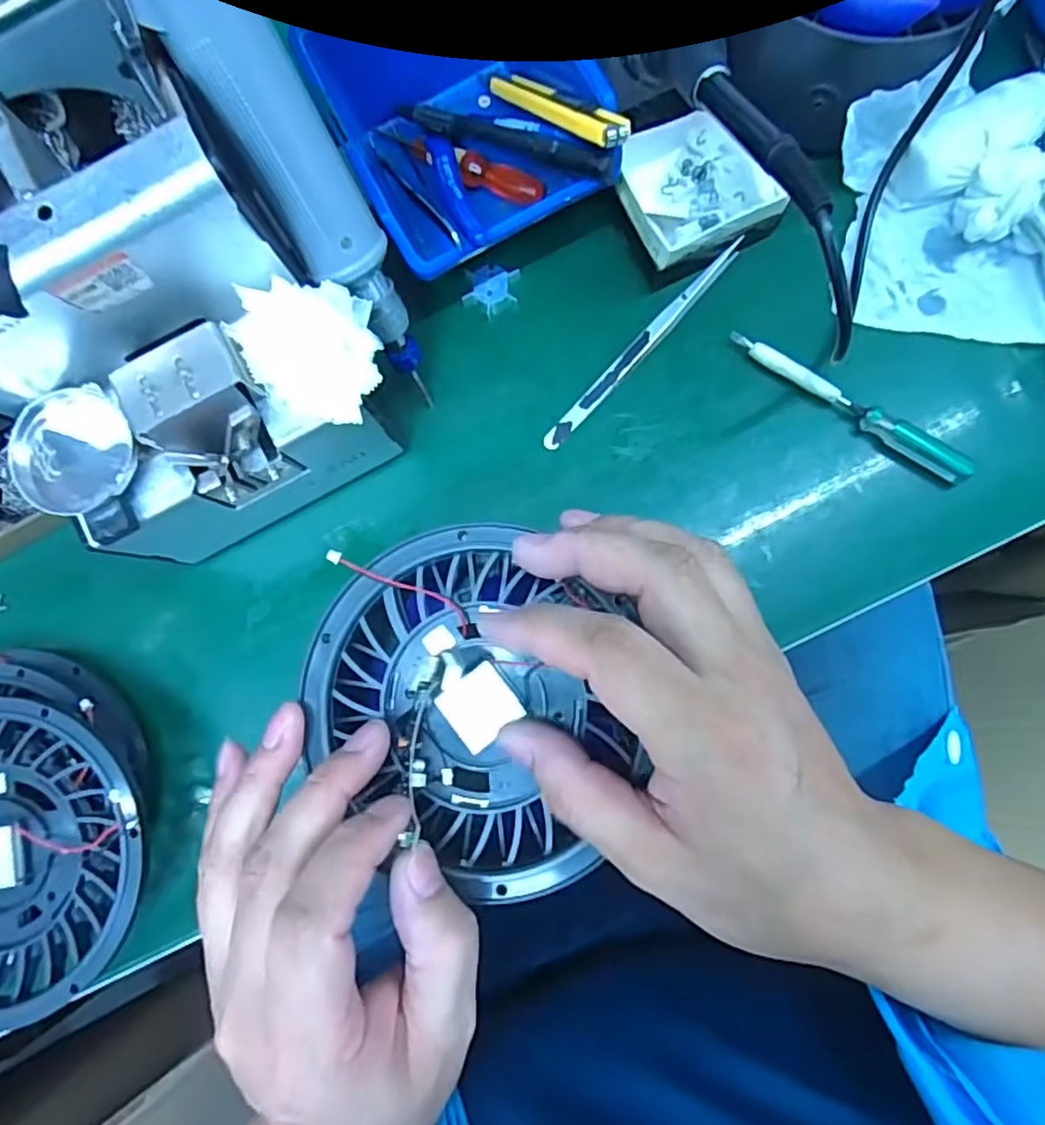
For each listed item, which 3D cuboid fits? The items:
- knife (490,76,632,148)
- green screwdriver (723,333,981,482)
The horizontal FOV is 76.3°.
[{"bbox_3d":[0.013,-0.209,0.304,0.014,0.007,0.109,-36,53,-1],"label":"knife"},{"bbox_3d":[0.156,-0.075,0.321,0.124,0.010,0.014,35,87,7],"label":"green screwdriver"}]

